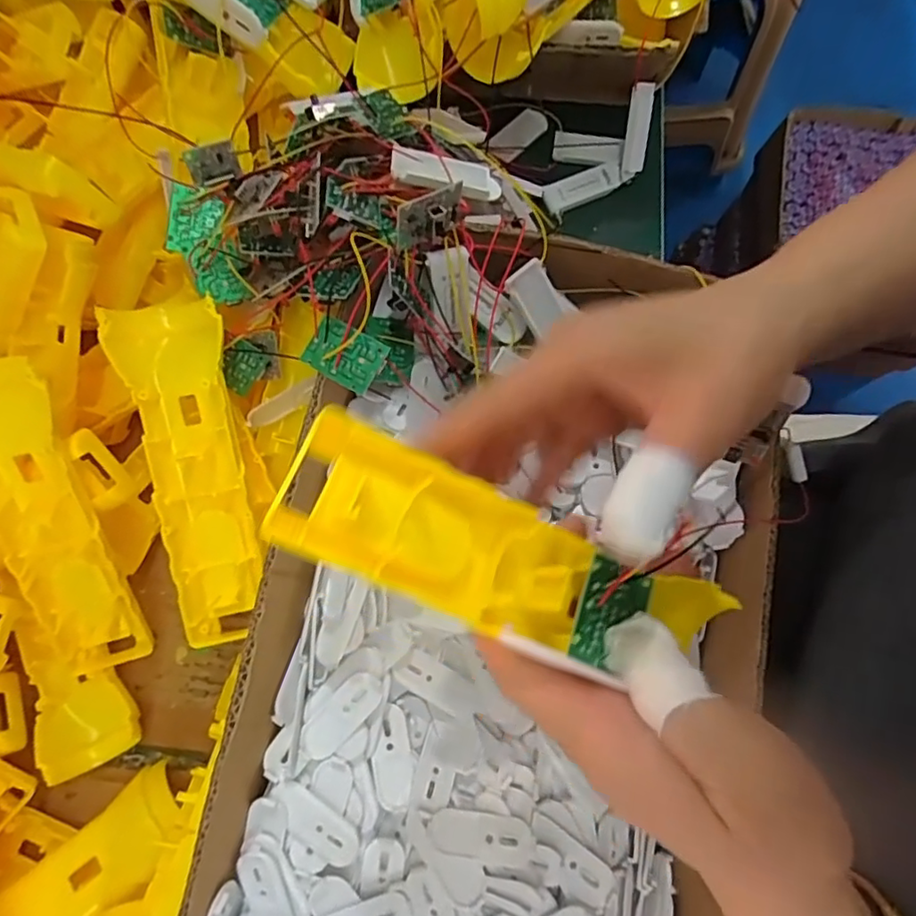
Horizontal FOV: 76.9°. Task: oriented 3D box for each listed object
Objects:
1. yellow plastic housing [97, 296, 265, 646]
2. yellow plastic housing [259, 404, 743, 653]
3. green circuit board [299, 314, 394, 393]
[{"bbox_3d":[-0.125,0.007,0.283,0.047,0.027,0.164,-10,95,-1],"label":"yellow plastic housing"},{"bbox_3d":[0.019,0.034,0.194,0.155,0.017,0.046,23,78,-16],"label":"yellow plastic housing"},{"bbox_3d":[-0.053,-0.049,0.274,0.035,0.007,0.025,29,79,8],"label":"green circuit board"}]

